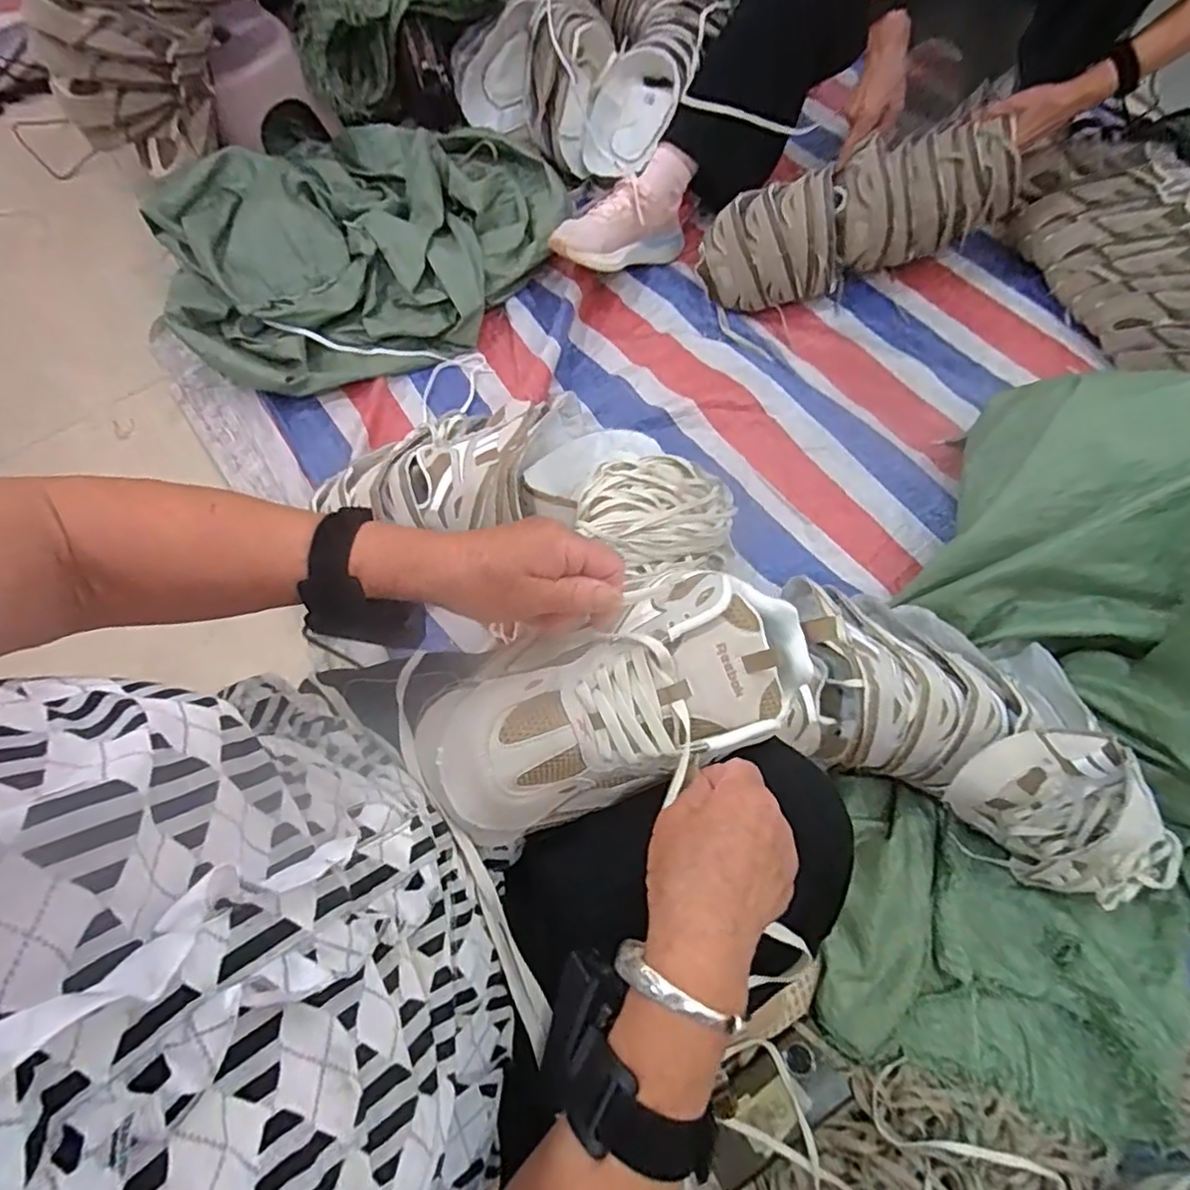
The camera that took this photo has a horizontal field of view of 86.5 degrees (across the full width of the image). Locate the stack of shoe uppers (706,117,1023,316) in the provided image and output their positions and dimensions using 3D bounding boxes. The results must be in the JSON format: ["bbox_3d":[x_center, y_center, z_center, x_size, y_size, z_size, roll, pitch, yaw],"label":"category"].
[{"bbox_3d":[0.405,-0.576,0.988,0.470,0.188,0.140,-16,70,-4],"label":"stack of shoe uppers"}]

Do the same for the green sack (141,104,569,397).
[{"bbox_3d":[-0.379,-0.612,1.054,0.644,0.118,0.514,-20,70,-6],"label":"green sack"}]

